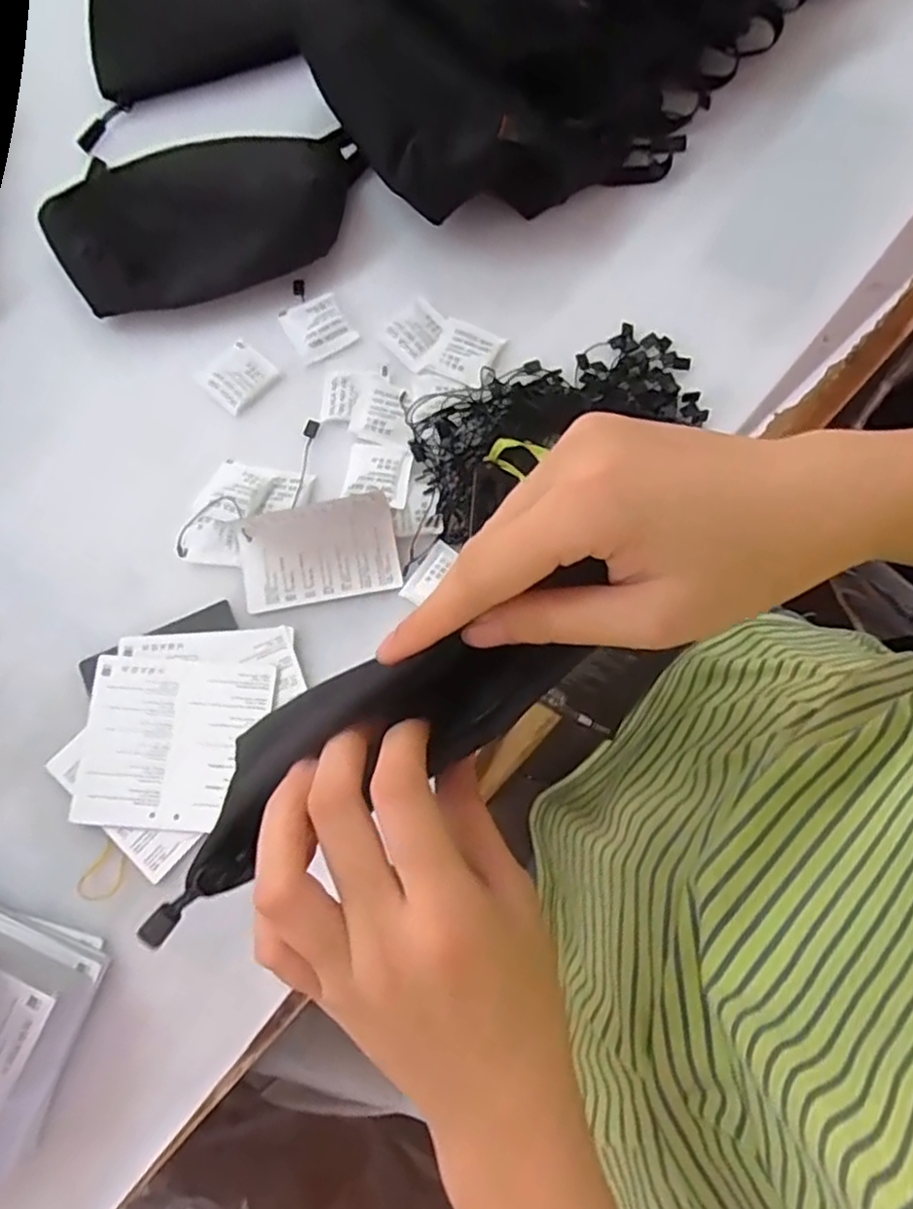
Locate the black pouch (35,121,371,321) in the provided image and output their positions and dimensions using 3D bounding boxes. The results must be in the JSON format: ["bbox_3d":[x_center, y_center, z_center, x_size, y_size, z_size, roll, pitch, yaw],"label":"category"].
[{"bbox_3d":[-0.155,-0.244,0.443,0.194,0.028,0.092,-15,77,-3],"label":"black pouch"}]

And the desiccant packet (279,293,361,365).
[{"bbox_3d":[-0.088,-0.177,0.442,0.037,0.004,0.042,-31,79,-6],"label":"desiccant packet"}]

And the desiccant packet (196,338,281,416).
[{"bbox_3d":[-0.135,-0.142,0.432,0.037,0.004,0.039,43,81,9],"label":"desiccant packet"}]

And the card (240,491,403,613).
[{"bbox_3d":[-0.079,-0.031,0.405,0.088,0.005,0.058,-10,80,-2],"label":"card"}]

